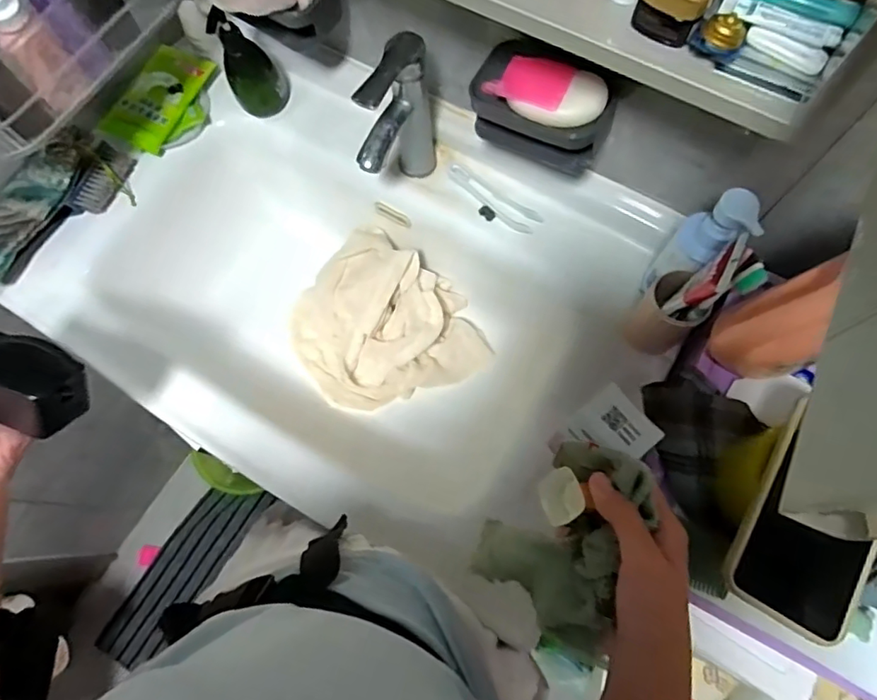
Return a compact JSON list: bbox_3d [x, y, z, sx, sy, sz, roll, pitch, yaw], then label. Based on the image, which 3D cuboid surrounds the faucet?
[{"bbox_3d":[-0.043,-0.237,0.591,0.044,0.180,0.121,16,73,7],"label":"faucet"}]

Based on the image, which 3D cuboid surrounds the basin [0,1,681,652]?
[{"bbox_3d":[-0.116,-0.083,0.709,0.673,0.165,0.457,26,75,10],"label":"basin"}]

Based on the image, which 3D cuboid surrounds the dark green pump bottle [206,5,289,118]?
[{"bbox_3d":[-0.234,-0.357,0.659,0.070,0.144,0.048,-22,73,-5],"label":"dark green pump bottle"}]

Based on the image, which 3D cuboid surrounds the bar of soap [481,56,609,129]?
[{"bbox_3d":[0.095,-0.231,0.481,0.106,0.022,0.051,22,74,9],"label":"bar of soap"}]

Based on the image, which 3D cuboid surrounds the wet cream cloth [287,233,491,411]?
[{"bbox_3d":[-0.079,-0.038,0.720,0.230,0.118,0.232,-32,74,-8],"label":"wet cream cloth"}]

